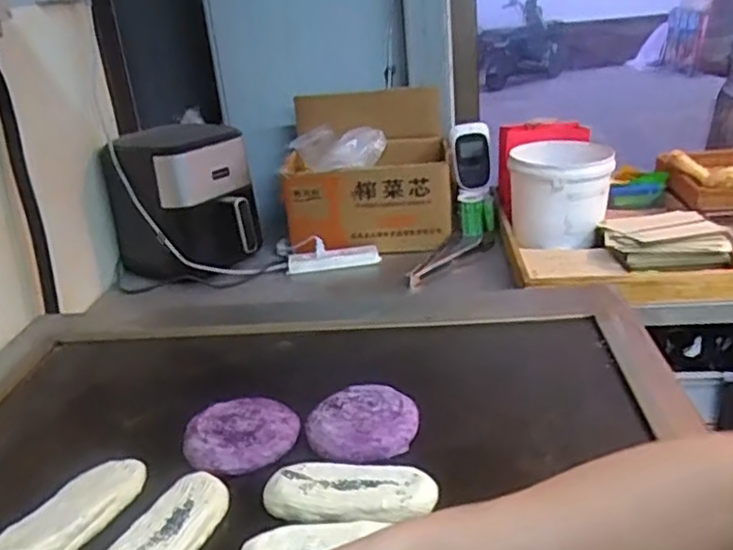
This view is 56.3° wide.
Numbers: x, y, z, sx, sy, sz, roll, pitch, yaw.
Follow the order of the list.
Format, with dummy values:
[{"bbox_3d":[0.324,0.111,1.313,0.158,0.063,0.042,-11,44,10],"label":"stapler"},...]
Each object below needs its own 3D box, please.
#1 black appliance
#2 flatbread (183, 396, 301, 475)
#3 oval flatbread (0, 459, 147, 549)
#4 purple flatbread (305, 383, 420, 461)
[{"bbox_3d":[-0.398,-0.168,1.493,0.262,0.283,0.235,-23,29,-34],"label":"black appliance"},{"bbox_3d":[-0.131,0.168,0.725,0.117,0.018,0.107,-5,24,2],"label":"flatbread"},{"bbox_3d":[-0.273,0.222,0.633,0.064,0.029,0.154,5,26,22],"label":"oval flatbread"},{"bbox_3d":[-0.004,0.155,0.726,0.115,0.020,0.107,-7,24,-3],"label":"purple flatbread"}]

